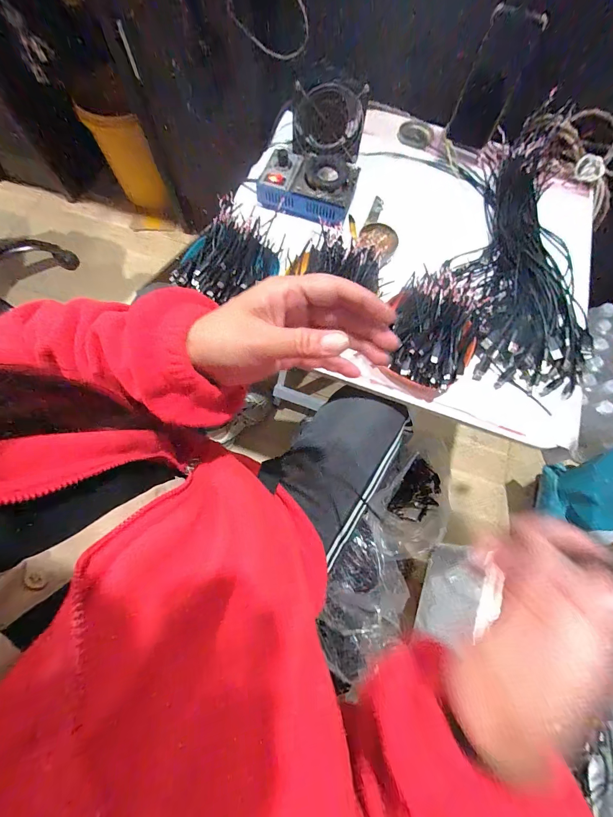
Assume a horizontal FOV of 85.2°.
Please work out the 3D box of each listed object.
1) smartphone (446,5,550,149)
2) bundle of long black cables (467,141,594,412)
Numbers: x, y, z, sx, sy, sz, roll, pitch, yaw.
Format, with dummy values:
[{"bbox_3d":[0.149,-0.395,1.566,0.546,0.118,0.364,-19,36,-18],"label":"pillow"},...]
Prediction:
[{"bbox_3d":[0.313,-0.549,0.564,0.080,0.164,0.015,11,46,-5],"label":"smartphone"},{"bbox_3d":[0.323,-0.254,0.532,0.165,0.039,0.487,4,72,-1],"label":"bundle of long black cables"}]

